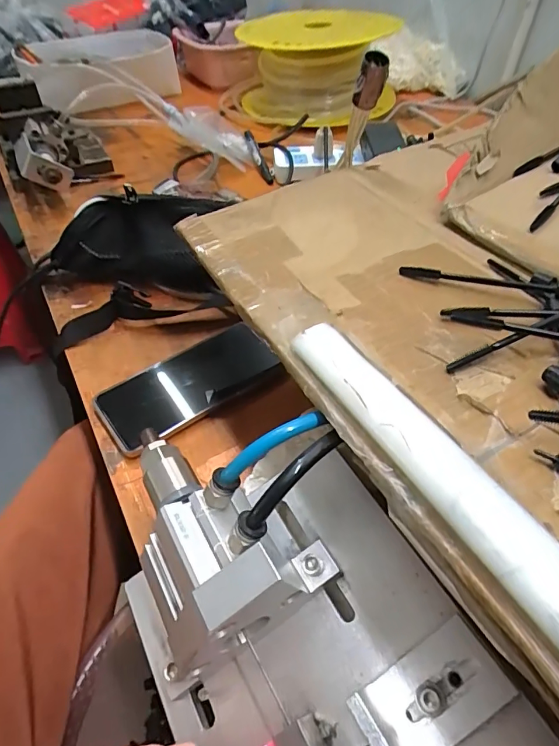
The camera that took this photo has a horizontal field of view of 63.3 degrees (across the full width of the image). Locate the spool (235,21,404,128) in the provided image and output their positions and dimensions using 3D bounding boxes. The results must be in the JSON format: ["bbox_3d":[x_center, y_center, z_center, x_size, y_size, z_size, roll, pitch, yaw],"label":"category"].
[{"bbox_3d":[0.077,-0.558,0.837,0.262,0.130,0.238,-19,49,-18],"label":"spool"}]

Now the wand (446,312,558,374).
[{"bbox_3d":[0.133,-0.023,0.237,0.100,0.007,0.007,-24,49,-3],"label":"wand"}]

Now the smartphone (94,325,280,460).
[{"bbox_3d":[-0.081,0.008,0.413,0.160,0.011,0.074,-29,53,-26],"label":"smartphone"}]

